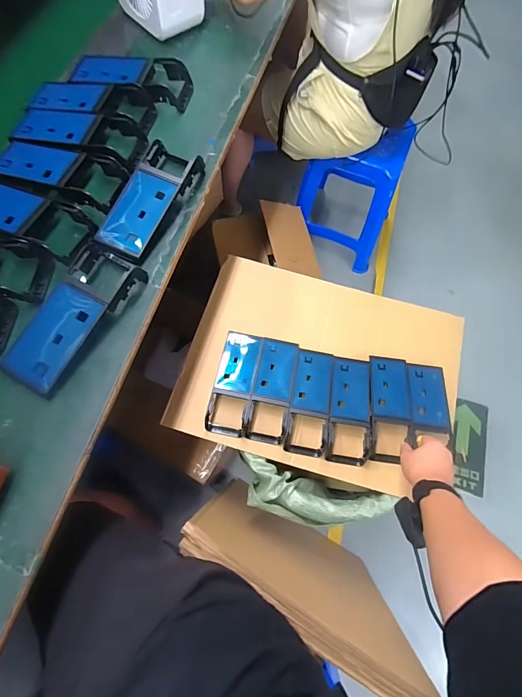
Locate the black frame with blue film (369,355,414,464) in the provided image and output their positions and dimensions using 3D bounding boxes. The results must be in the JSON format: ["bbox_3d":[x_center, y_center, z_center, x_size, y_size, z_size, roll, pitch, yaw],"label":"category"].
[{"bbox_3d":[0.255,0.116,0.719,0.079,0.026,0.210,8,69,2],"label":"black frame with blue film"}]

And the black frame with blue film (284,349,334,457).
[{"bbox_3d":[0.097,0.102,0.722,0.082,0.029,0.210,9,69,2],"label":"black frame with blue film"}]

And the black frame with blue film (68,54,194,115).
[{"bbox_3d":[-0.236,-0.483,0.655,0.210,0.043,0.104,11,69,3],"label":"black frame with blue film"}]

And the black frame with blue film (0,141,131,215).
[{"bbox_3d":[-0.308,-0.273,0.557,0.193,0.034,0.083,17,69,5],"label":"black frame with blue film"}]

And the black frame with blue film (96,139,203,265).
[{"bbox_3d":[-0.171,-0.232,0.553,0.085,0.027,0.209,22,70,7],"label":"black frame with blue film"}]

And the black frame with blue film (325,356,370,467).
[{"bbox_3d":[0.174,0.116,0.713,0.078,0.029,0.210,8,69,1],"label":"black frame with blue film"}]

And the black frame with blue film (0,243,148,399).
[{"bbox_3d":[-0.248,-0.045,0.481,0.085,0.035,0.214,28,71,9],"label":"black frame with blue film"}]

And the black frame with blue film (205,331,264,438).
[{"bbox_3d":[-0.052,0.063,0.718,0.079,0.031,0.210,11,69,3],"label":"black frame with blue film"}]

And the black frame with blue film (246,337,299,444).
[{"bbox_3d":[0.024,0.077,0.720,0.077,0.034,0.210,11,69,3],"label":"black frame with blue film"}]

